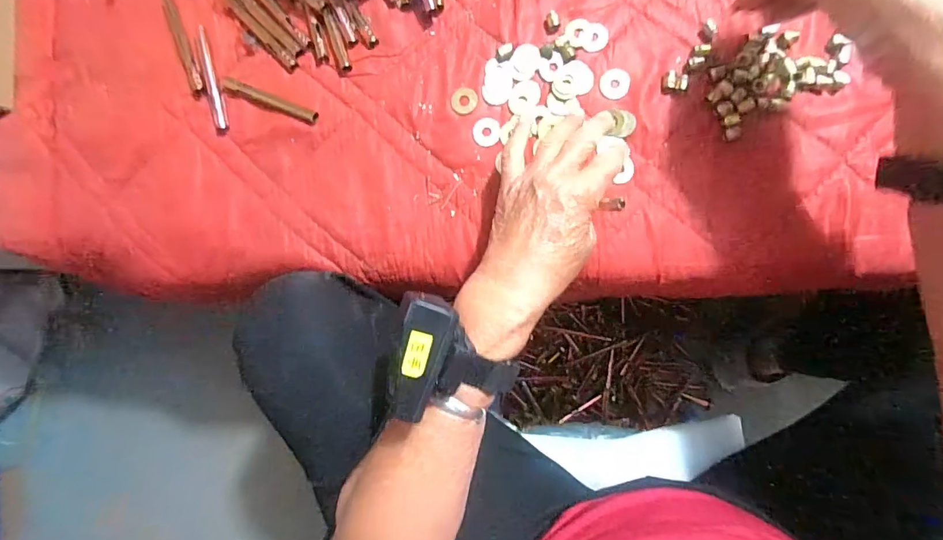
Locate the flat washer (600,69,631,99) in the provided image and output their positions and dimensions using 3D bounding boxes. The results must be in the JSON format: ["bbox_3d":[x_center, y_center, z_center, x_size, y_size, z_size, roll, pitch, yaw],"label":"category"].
[{"bbox_3d":[0.112,-0.145,0.352,0.022,0.004,0.024,24,92,6],"label":"flat washer"}]

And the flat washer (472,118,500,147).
[{"bbox_3d":[0.012,-0.111,0.365,0.021,0.004,0.022,0,89,6],"label":"flat washer"}]

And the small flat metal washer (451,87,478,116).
[{"bbox_3d":[-0.006,-0.136,0.365,0.021,0.004,0.022,0,89,6],"label":"small flat metal washer"}]

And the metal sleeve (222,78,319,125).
[{"bbox_3d":[-0.170,-0.141,0.377,0.087,0.009,0.012,23,92,6],"label":"metal sleeve"}]

